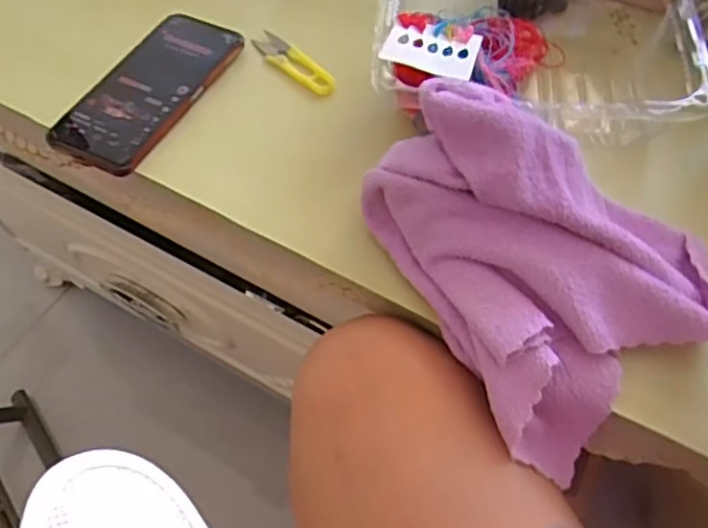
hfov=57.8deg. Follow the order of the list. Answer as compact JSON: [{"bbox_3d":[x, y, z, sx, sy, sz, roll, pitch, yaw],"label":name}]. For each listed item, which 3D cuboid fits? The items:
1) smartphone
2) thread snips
[{"bbox_3d":[-0.162,-0.139,0.507,0.083,0.009,0.164,23,63,14],"label":"smartphone"},{"bbox_3d":[-0.051,-0.164,0.527,0.024,0.004,0.092,-39,64,-14],"label":"thread snips"}]

